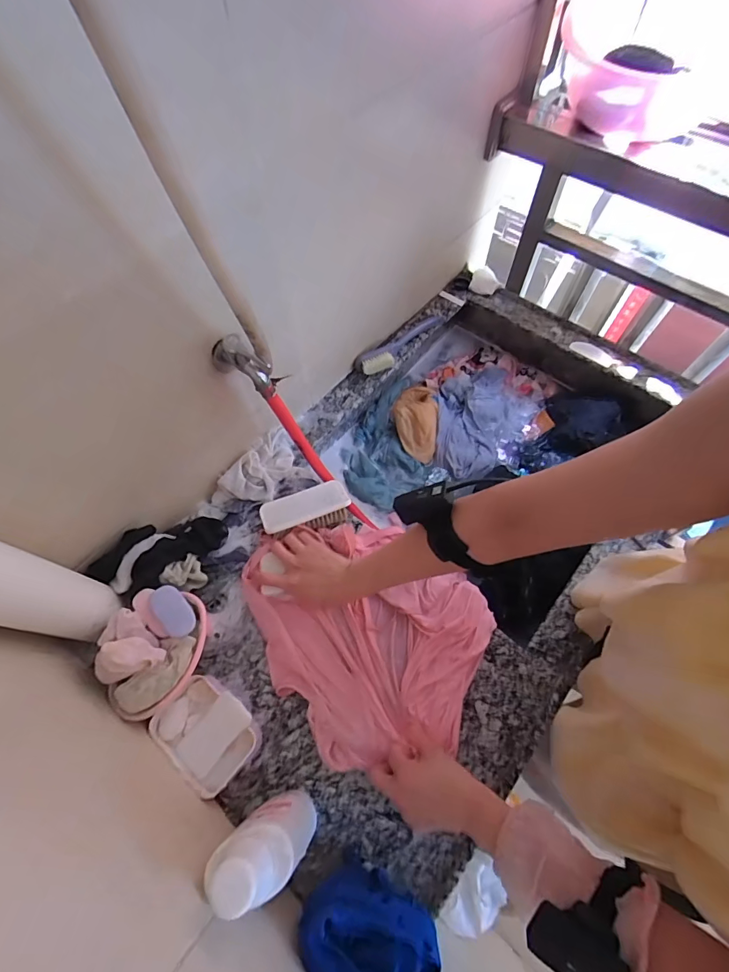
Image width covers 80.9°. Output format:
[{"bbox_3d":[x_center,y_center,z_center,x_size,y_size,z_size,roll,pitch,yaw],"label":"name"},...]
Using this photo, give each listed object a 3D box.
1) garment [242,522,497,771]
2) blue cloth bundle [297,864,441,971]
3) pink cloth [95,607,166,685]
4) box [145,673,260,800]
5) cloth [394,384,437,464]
[{"bbox_3d":[0.016,0.192,0.613,0.303,0.035,0.326,-1,64,1],"label":"garment"},{"bbox_3d":[0.005,0.459,0.434,0.135,0.110,0.093,18,66,10],"label":"blue cloth bundle"},{"bbox_3d":[-0.294,0.205,0.523,0.071,0.043,0.076,-41,70,-17],"label":"pink cloth"},{"bbox_3d":[-0.200,0.315,0.551,0.124,0.042,0.096,36,70,17],"label":"box"},{"bbox_3d":[0.108,-0.146,0.896,0.090,0.041,0.177,5,64,4],"label":"cloth"}]

